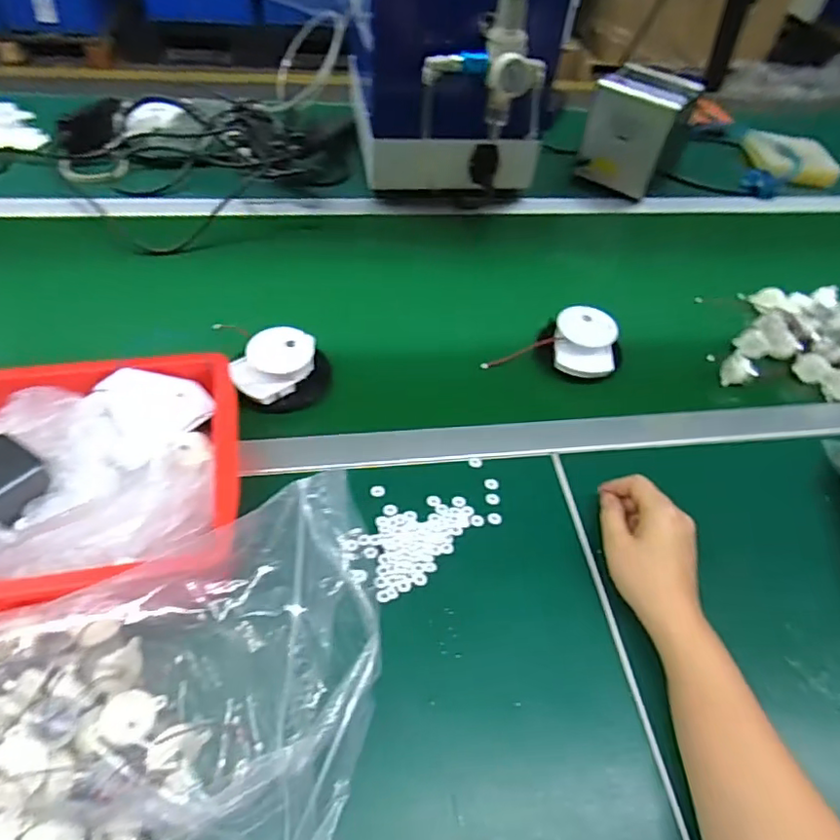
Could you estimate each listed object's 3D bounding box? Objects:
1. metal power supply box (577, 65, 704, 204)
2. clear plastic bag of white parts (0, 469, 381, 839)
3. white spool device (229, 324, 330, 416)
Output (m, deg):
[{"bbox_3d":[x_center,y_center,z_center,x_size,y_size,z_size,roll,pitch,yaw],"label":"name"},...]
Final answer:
[{"bbox_3d":[0.346,-0.458,0.931,0.137,0.150,0.144,27,54,15],"label":"metal power supply box"},{"bbox_3d":[-0.170,0.178,0.361,0.291,0.127,0.221,-8,53,-12],"label":"clear plastic bag of white parts"},{"bbox_3d":[-0.143,-0.049,0.603,0.096,0.059,0.070,-17,55,-19],"label":"white spool device"}]

